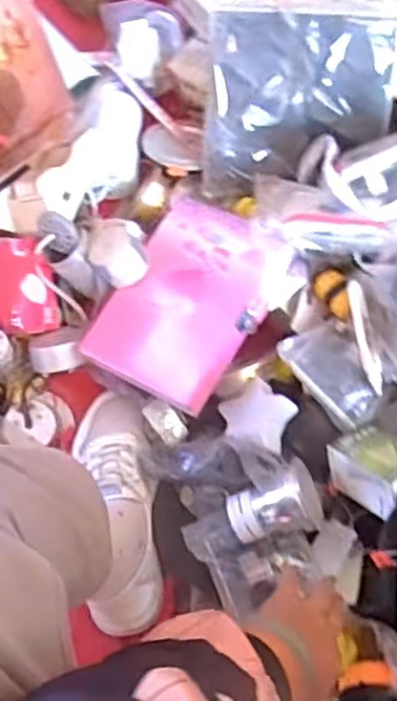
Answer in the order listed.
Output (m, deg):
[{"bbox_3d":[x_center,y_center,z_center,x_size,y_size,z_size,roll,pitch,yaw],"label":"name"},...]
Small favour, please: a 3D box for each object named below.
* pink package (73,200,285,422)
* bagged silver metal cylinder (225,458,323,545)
[{"bbox_3d":[-0.011,-0.055,0.720,0.152,0.027,0.220,18,75,23],"label":"pink package"},{"bbox_3d":[0.073,0.148,0.656,0.086,0.060,0.059,-26,75,-6],"label":"bagged silver metal cylinder"}]

